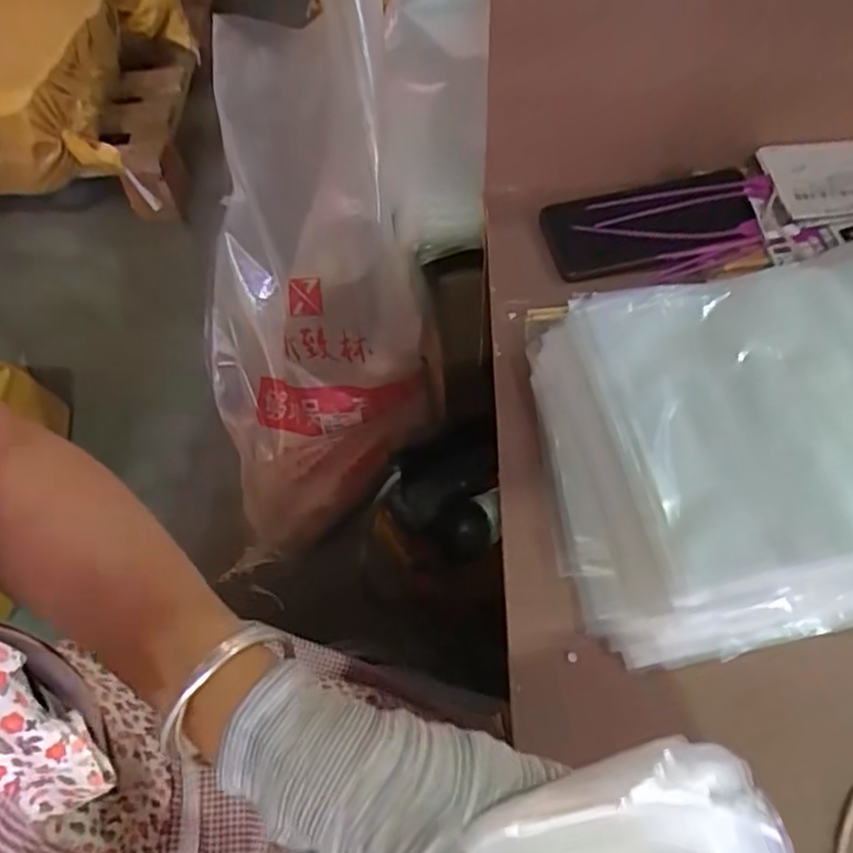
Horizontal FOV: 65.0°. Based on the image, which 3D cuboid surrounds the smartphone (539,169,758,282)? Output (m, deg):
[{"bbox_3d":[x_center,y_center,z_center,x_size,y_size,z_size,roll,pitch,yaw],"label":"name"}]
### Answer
[{"bbox_3d":[0.174,-0.160,0.523,0.157,0.014,0.078,-14,67,2],"label":"smartphone"}]

